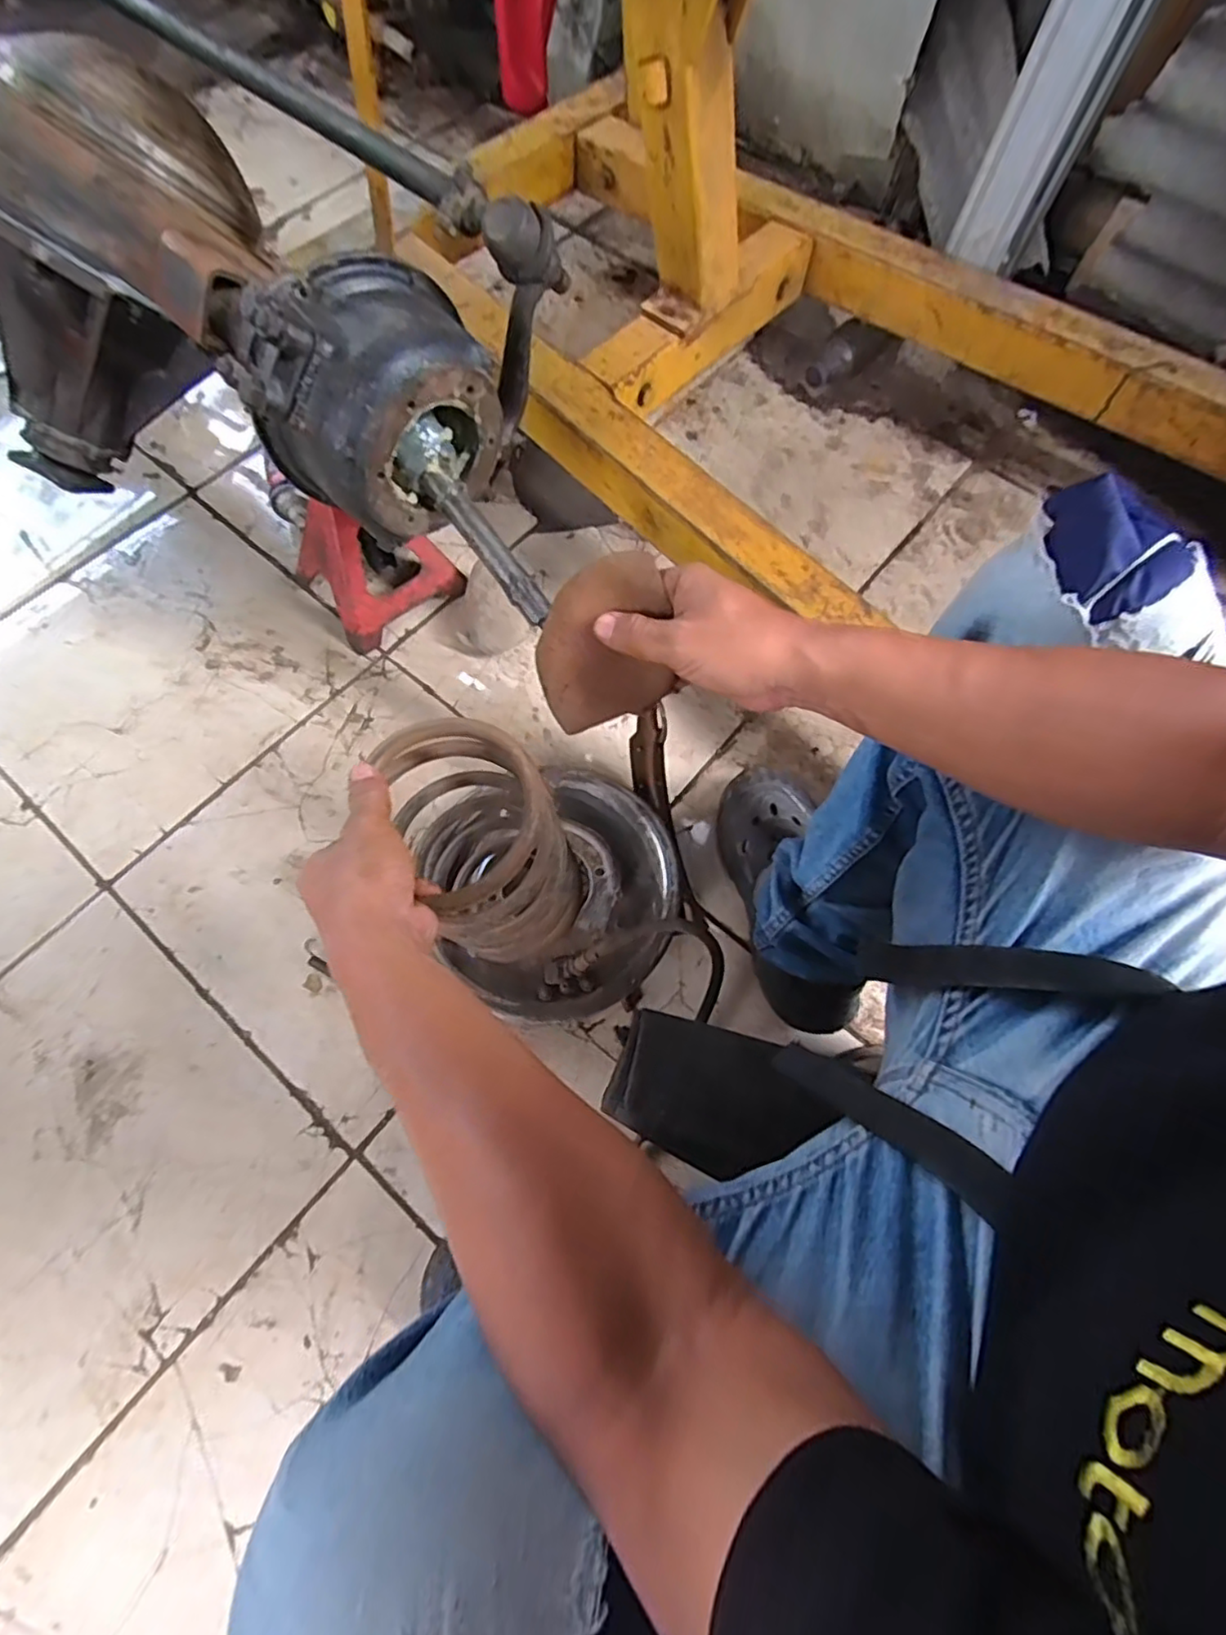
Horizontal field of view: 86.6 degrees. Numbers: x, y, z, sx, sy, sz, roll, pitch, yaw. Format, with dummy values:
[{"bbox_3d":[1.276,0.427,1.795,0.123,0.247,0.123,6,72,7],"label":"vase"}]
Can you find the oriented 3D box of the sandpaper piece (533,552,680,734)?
[{"bbox_3d":[-0.007,-0.106,0.402,0.087,0.095,0.016,-8,26,16],"label":"sandpaper piece"}]

